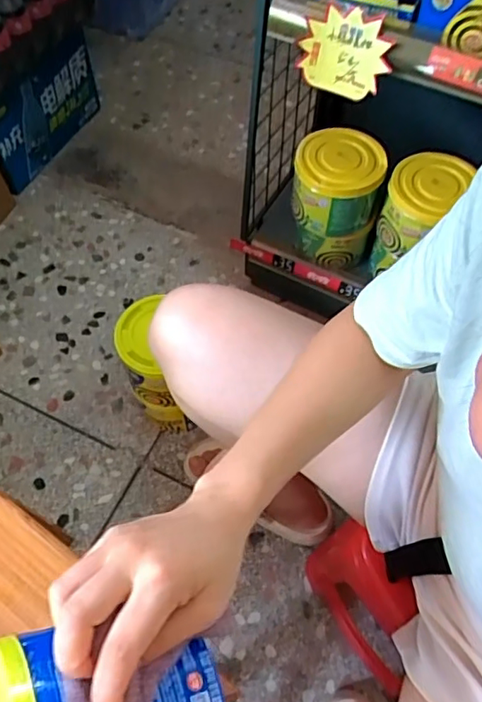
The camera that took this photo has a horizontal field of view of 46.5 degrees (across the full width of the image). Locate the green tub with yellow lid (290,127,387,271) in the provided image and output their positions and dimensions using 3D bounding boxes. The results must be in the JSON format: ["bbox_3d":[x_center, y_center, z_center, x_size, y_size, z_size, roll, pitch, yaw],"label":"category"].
[{"bbox_3d":[0.150,-0.238,0.927,0.126,0.208,0.121,0,61,0],"label":"green tub with yellow lid"}]

